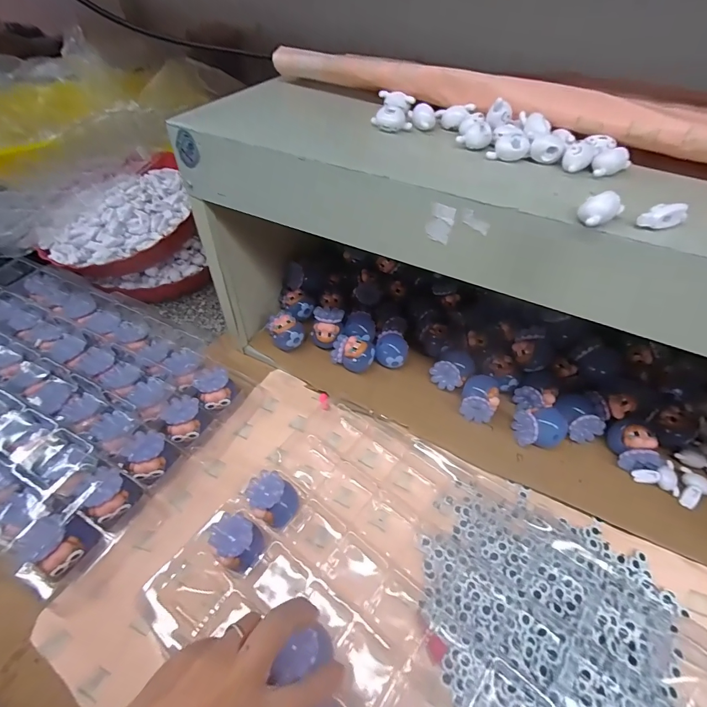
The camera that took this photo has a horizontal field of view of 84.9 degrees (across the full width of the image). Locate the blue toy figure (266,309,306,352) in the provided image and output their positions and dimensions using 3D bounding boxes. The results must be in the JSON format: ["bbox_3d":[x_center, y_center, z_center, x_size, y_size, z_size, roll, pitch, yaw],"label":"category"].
[{"bbox_3d":[-0.088,-0.026,0.507,0.041,0.043,0.054,-34,54,-23],"label":"blue toy figure"}]

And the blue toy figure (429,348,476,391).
[{"bbox_3d":[0.123,0.018,0.475,0.044,0.038,0.053,23,54,23],"label":"blue toy figure"}]

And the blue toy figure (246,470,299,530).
[{"bbox_3d":[-0.074,0.139,0.362,0.045,0.050,0.037,23,54,24],"label":"blue toy figure"}]

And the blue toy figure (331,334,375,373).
[{"bbox_3d":[0.000,0.002,0.487,0.051,0.040,0.043,-4,48,2],"label":"blue toy figure"}]

